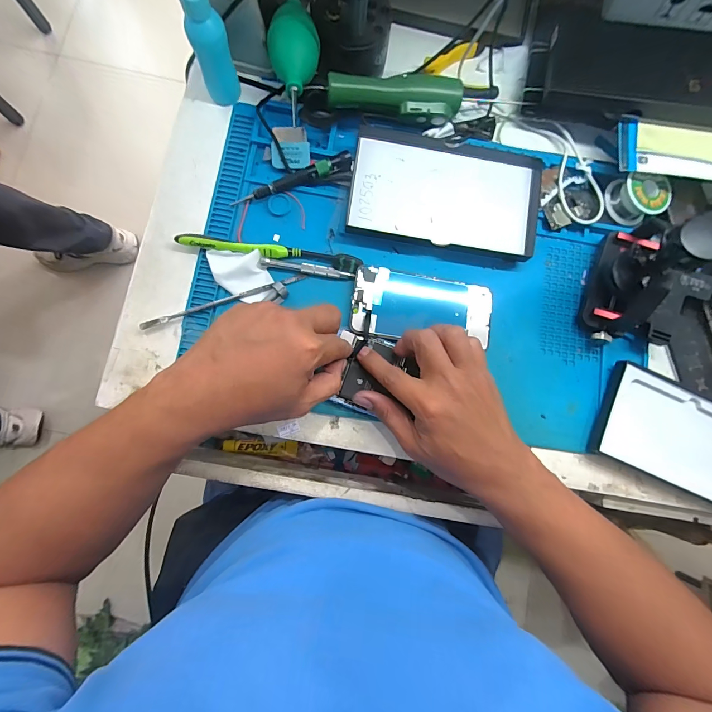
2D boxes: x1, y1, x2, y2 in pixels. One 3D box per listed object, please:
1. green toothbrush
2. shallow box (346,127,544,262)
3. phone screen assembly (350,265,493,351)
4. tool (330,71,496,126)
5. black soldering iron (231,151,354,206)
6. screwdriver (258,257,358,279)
[{"bbox_3d":[-0.086,-0.107,0.352,0.183,0.017,0.020,9,82,-3],"label":"green toothbrush"},{"bbox_3d":[0.094,-0.172,0.363,0.194,0.016,0.117,7,82,-3],"label":"shallow box"},{"bbox_3d":[0.069,-0.049,0.353,0.144,0.012,0.068,7,82,-3],"label":"phone screen assembly"},{"bbox_3d":[0.055,-0.258,0.346,0.162,0.031,0.027,3,82,-3],"label":"tool"},{"bbox_3d":[-0.065,-0.181,0.354,0.127,0.016,0.015,-18,84,-6],"label":"black soldering iron"},{"bbox_3d":[-0.049,-0.089,0.351,0.093,0.006,0.010,8,82,-3],"label":"screwdriver"}]

